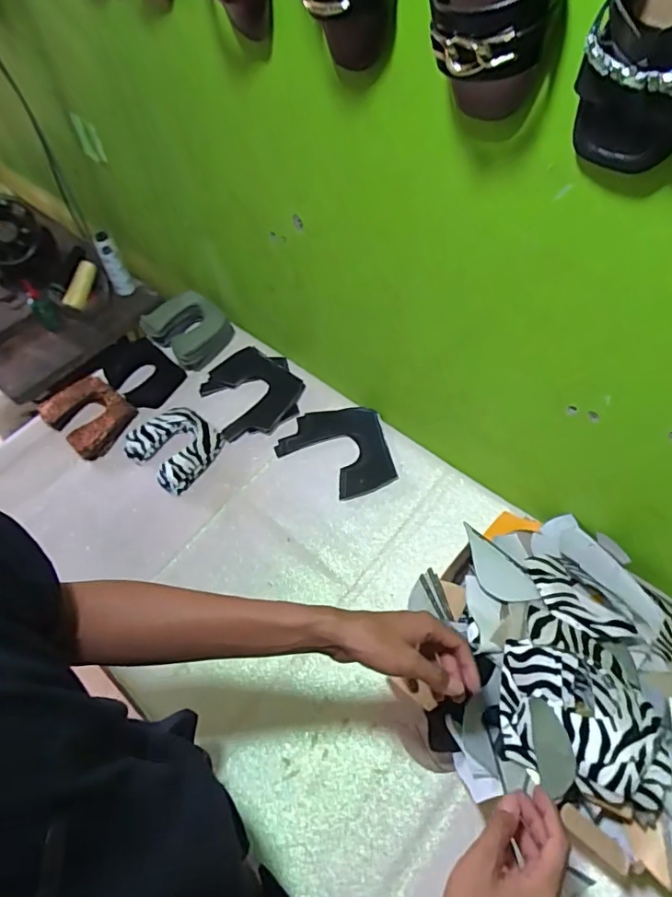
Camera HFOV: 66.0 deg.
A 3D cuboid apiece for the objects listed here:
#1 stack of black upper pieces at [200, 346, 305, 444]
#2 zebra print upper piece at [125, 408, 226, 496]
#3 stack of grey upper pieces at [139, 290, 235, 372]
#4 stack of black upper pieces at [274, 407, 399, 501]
[{"bbox_3d":[-0.161,-0.110,0.994,0.176,0.019,0.184,-29,61,-15],"label":"stack of black upper pieces"},{"bbox_3d":[-0.290,-0.006,0.939,0.153,0.030,0.137,35,65,22],"label":"zebra print upper piece"},{"bbox_3d":[-0.301,-0.245,1.055,0.161,0.057,0.136,29,63,20],"label":"stack of grey upper pieces"},{"bbox_3d":[-0.003,0.007,0.926,0.190,0.014,0.187,-12,58,-5],"label":"stack of black upper pieces"}]

